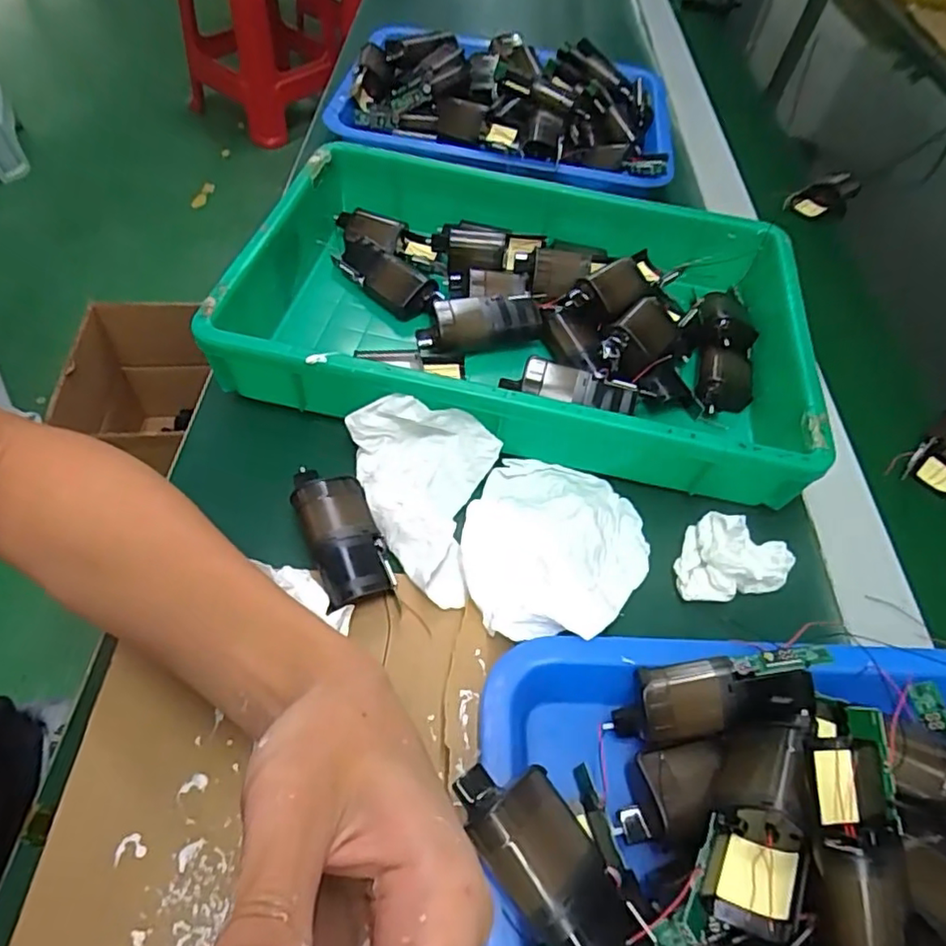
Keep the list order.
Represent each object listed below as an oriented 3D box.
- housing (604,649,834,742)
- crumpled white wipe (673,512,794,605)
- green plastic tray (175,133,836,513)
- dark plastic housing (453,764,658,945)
[{"bbox_3d":[0.112,0.103,0.283,0.096,0.028,0.033,-14,58,5],"label":"housing"},{"bbox_3d":[0.148,0.050,0.340,0.059,0.034,0.041,17,54,5],"label":"crumpled white wipe"},{"bbox_3d":[0.036,-0.123,0.430,0.372,0.064,0.270,14,54,3],"label":"green plastic tray"},{"bbox_3d":[0.034,0.149,0.223,0.039,0.030,0.095,-32,64,-21],"label":"dark plastic housing"}]

